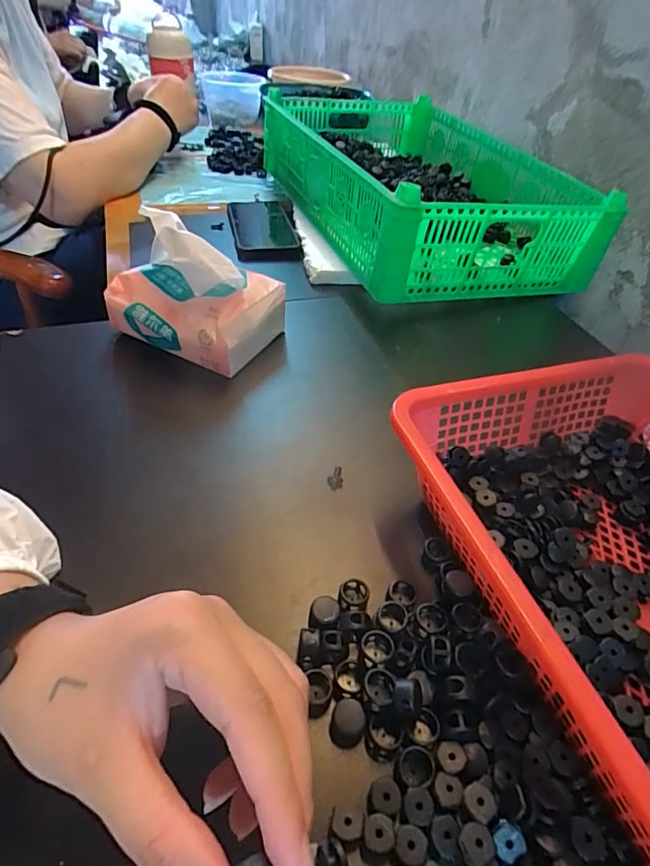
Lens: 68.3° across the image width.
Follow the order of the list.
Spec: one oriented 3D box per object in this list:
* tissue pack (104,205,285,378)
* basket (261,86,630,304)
[{"bbox_3d":[-0.119,-0.128,0.427,0.140,0.106,0.090,19,45,14],"label":"tissue pack"},{"bbox_3d":[0.114,-0.348,0.669,0.294,0.115,0.481,-12,46,-17],"label":"basket"}]

